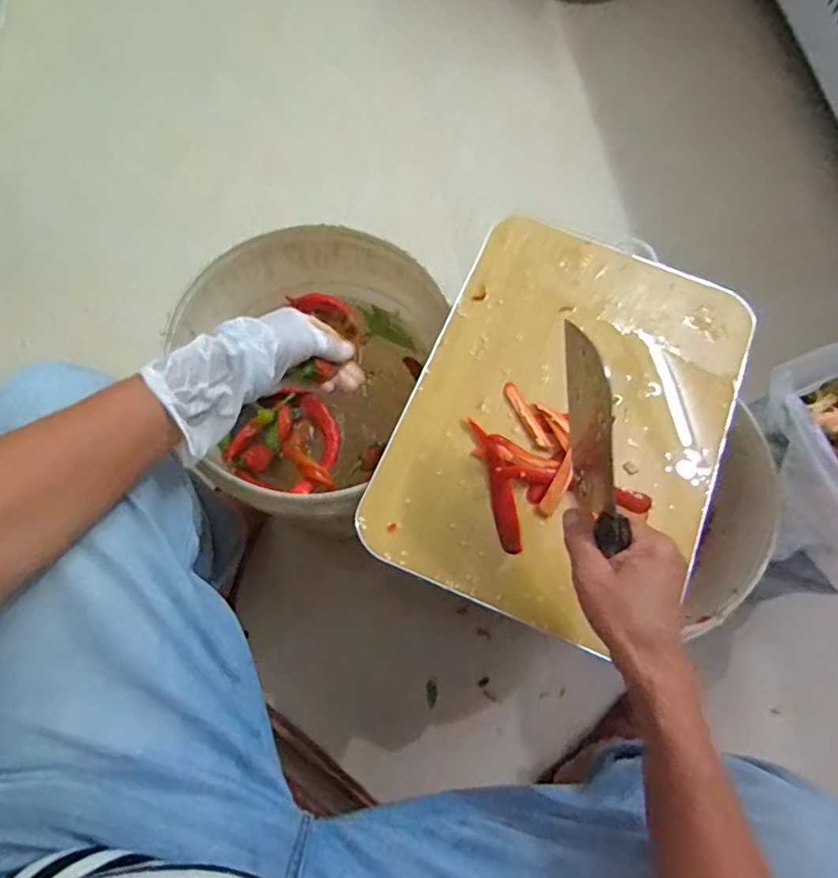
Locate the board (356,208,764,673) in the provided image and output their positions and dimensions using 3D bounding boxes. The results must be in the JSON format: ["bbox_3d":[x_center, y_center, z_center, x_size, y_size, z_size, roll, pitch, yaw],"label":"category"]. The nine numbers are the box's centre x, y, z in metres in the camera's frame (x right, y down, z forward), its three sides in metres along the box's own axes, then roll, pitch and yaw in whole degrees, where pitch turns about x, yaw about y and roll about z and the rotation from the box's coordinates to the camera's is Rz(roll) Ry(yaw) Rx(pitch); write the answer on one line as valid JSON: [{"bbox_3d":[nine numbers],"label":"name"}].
[{"bbox_3d":[0.147,-0.024,0.536,0.289,0.015,0.392,23,72,6],"label":"board"}]

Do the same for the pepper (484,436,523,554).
[{"bbox_3d":[0.074,0.051,0.500,0.020,0.017,0.102,-11,87,-6],"label":"pepper"}]

